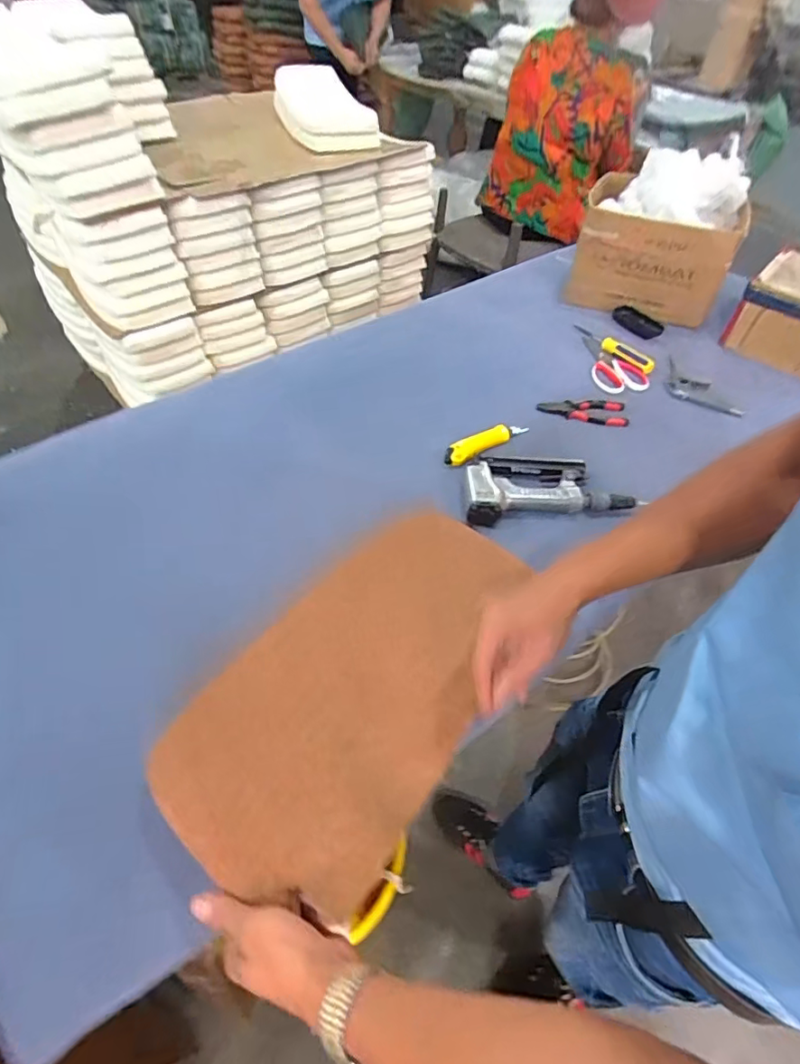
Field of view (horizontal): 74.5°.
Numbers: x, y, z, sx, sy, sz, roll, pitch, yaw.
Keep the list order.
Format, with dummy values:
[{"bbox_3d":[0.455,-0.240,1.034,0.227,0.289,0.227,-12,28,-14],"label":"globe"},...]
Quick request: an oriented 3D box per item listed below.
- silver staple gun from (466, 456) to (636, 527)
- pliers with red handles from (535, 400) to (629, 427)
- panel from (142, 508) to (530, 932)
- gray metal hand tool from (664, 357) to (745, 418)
[{"bbox_3d":[0.214,-0.077,0.801,0.253,0.040,0.121,-6,51,-8],"label":"silver staple gun"},{"bbox_3d":[0.325,-0.218,0.934,0.157,0.010,0.068,2,50,-2],"label":"pliers with red handles"},{"bbox_3d":[-0.031,0.138,0.546,0.226,0.020,0.430,30,54,20],"label":"panel"},{"bbox_3d":[0.578,-0.275,1.001,0.138,0.021,0.115,18,51,11],"label":"gray metal hand tool"}]

